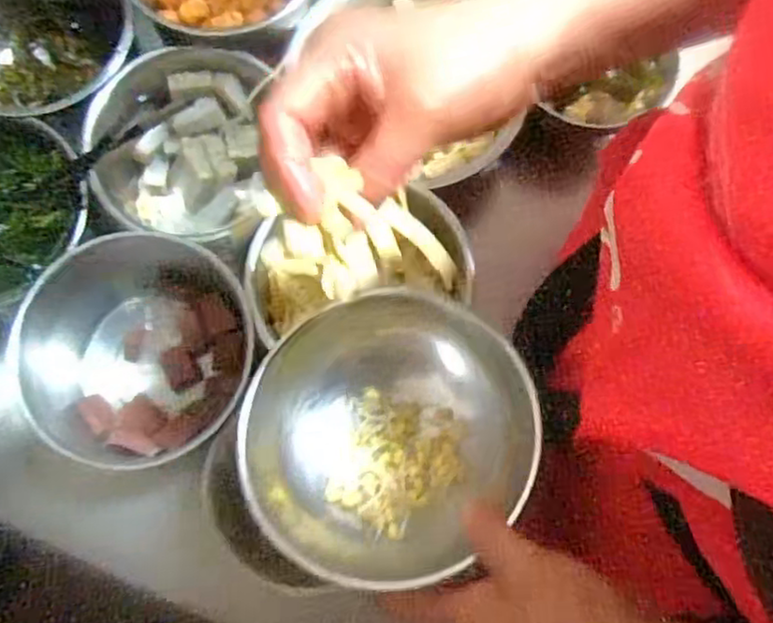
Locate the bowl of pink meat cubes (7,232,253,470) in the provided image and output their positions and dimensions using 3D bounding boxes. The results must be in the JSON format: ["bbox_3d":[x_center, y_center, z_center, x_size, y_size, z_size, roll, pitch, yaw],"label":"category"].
[{"bbox_3d":[-0.172,0.026,0.494,0.154,0.081,0.143,0,77,-1],"label":"bowl of pink meat cubes"}]

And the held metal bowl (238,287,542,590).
[{"bbox_3d":[0.001,0.073,0.397,0.158,0.095,0.143,-10,77,-3],"label":"held metal bowl"}]

